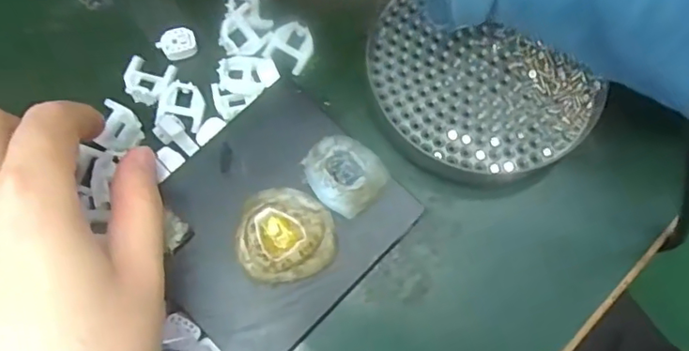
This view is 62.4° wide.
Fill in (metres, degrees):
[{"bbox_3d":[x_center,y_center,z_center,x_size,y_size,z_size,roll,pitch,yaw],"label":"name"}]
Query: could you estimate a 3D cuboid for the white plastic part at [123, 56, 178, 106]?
[{"bbox_3d":[-0.096,-0.047,0.277,0.022,0.006,0.022,14,73,2],"label":"white plastic part"}]

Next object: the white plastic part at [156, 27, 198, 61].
[{"bbox_3d":[-0.083,-0.065,0.285,0.018,0.009,0.014,-27,76,-9],"label":"white plastic part"}]

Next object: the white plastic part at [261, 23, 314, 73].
[{"bbox_3d":[-0.026,-0.065,0.285,0.021,0.004,0.024,27,74,6],"label":"white plastic part"}]

